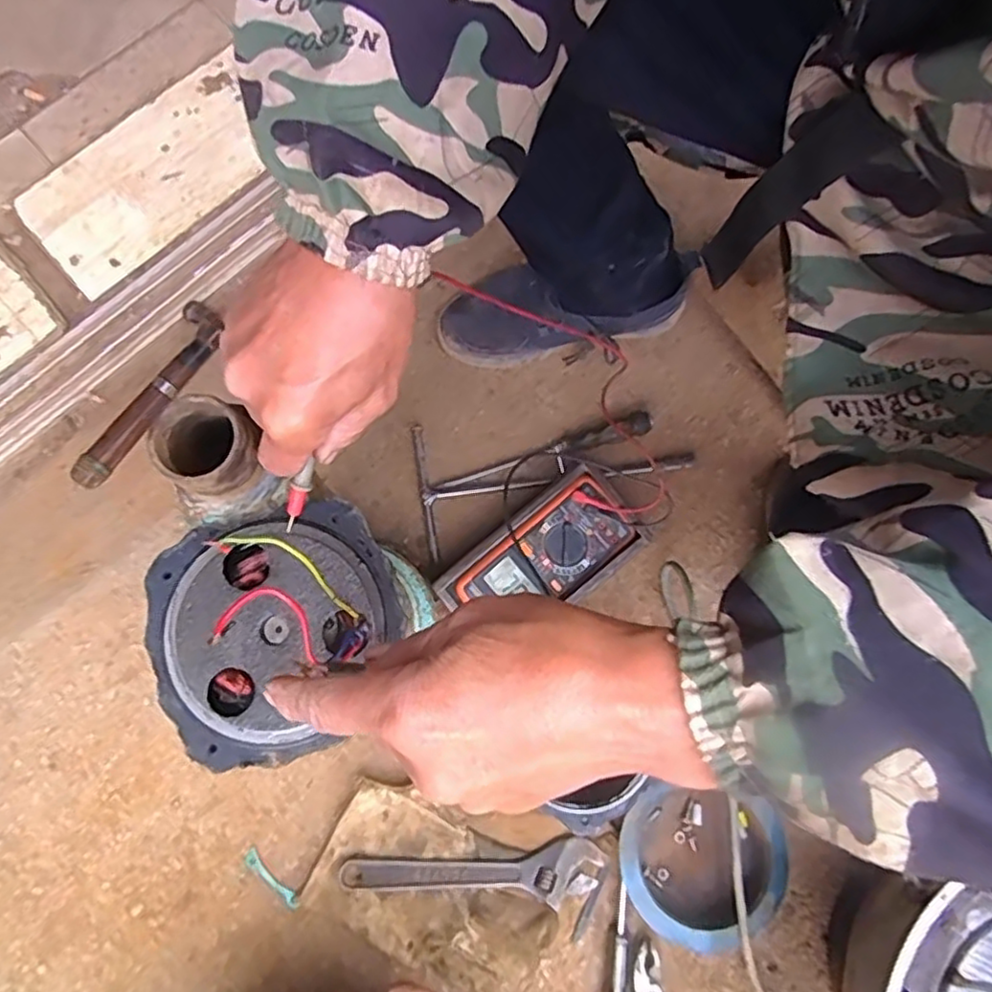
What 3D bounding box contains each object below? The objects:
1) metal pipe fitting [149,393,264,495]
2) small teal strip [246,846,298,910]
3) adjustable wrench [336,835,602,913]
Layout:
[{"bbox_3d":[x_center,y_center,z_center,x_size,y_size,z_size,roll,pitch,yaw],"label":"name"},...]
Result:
[{"bbox_3d":[-0.159,-0.026,0.363,0.049,0.034,0.048,0,78,-1],"label":"metal pipe fitting"},{"bbox_3d":[-0.216,0.370,0.634,0.069,0.004,0.014,41,81,10],"label":"small teal strip"},{"bbox_3d":[-0.023,0.362,0.623,0.244,0.021,0.051,-6,77,0],"label":"adjustable wrench"}]

